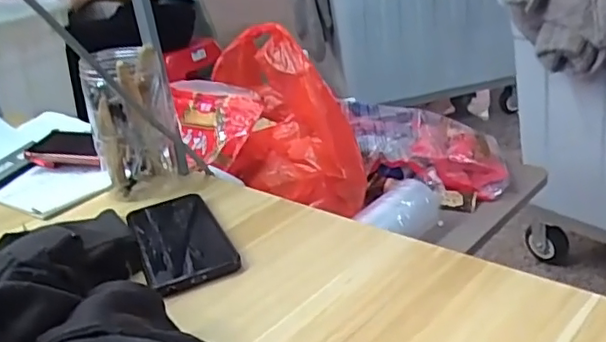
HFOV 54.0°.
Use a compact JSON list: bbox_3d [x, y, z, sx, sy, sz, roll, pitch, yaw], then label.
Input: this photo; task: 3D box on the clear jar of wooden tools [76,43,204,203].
[{"bbox_3d":[-0.179,-0.054,0.642,0.091,0.142,0.078,-10,26,-9],"label":"clear jar of wooden tools"}]

